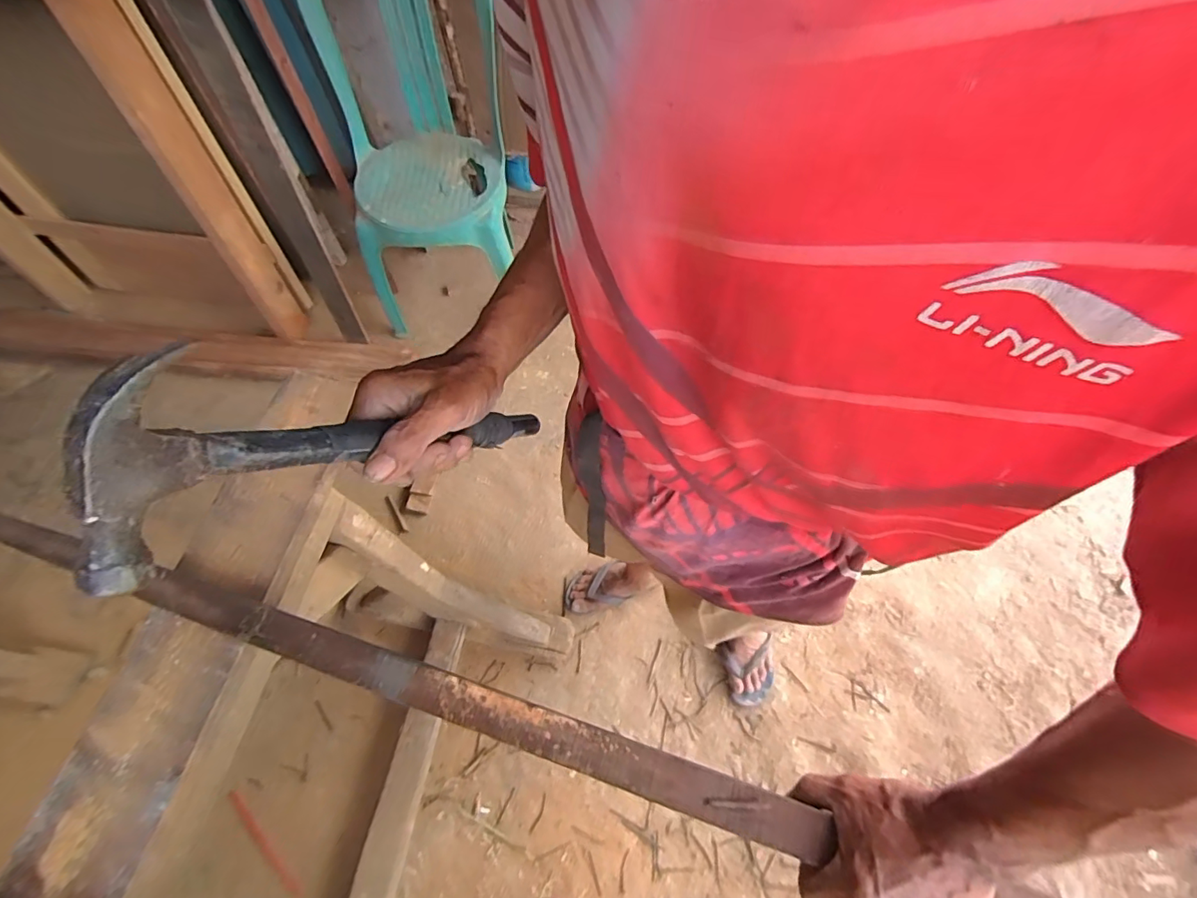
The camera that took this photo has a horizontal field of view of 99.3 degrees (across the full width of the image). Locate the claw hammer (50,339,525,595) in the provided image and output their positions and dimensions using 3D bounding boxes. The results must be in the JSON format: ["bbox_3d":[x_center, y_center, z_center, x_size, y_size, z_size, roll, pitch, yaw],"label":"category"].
[{"bbox_3d":[-0.136,0.000,0.343,0.037,0.325,0.093,35,108,19],"label":"claw hammer"}]

